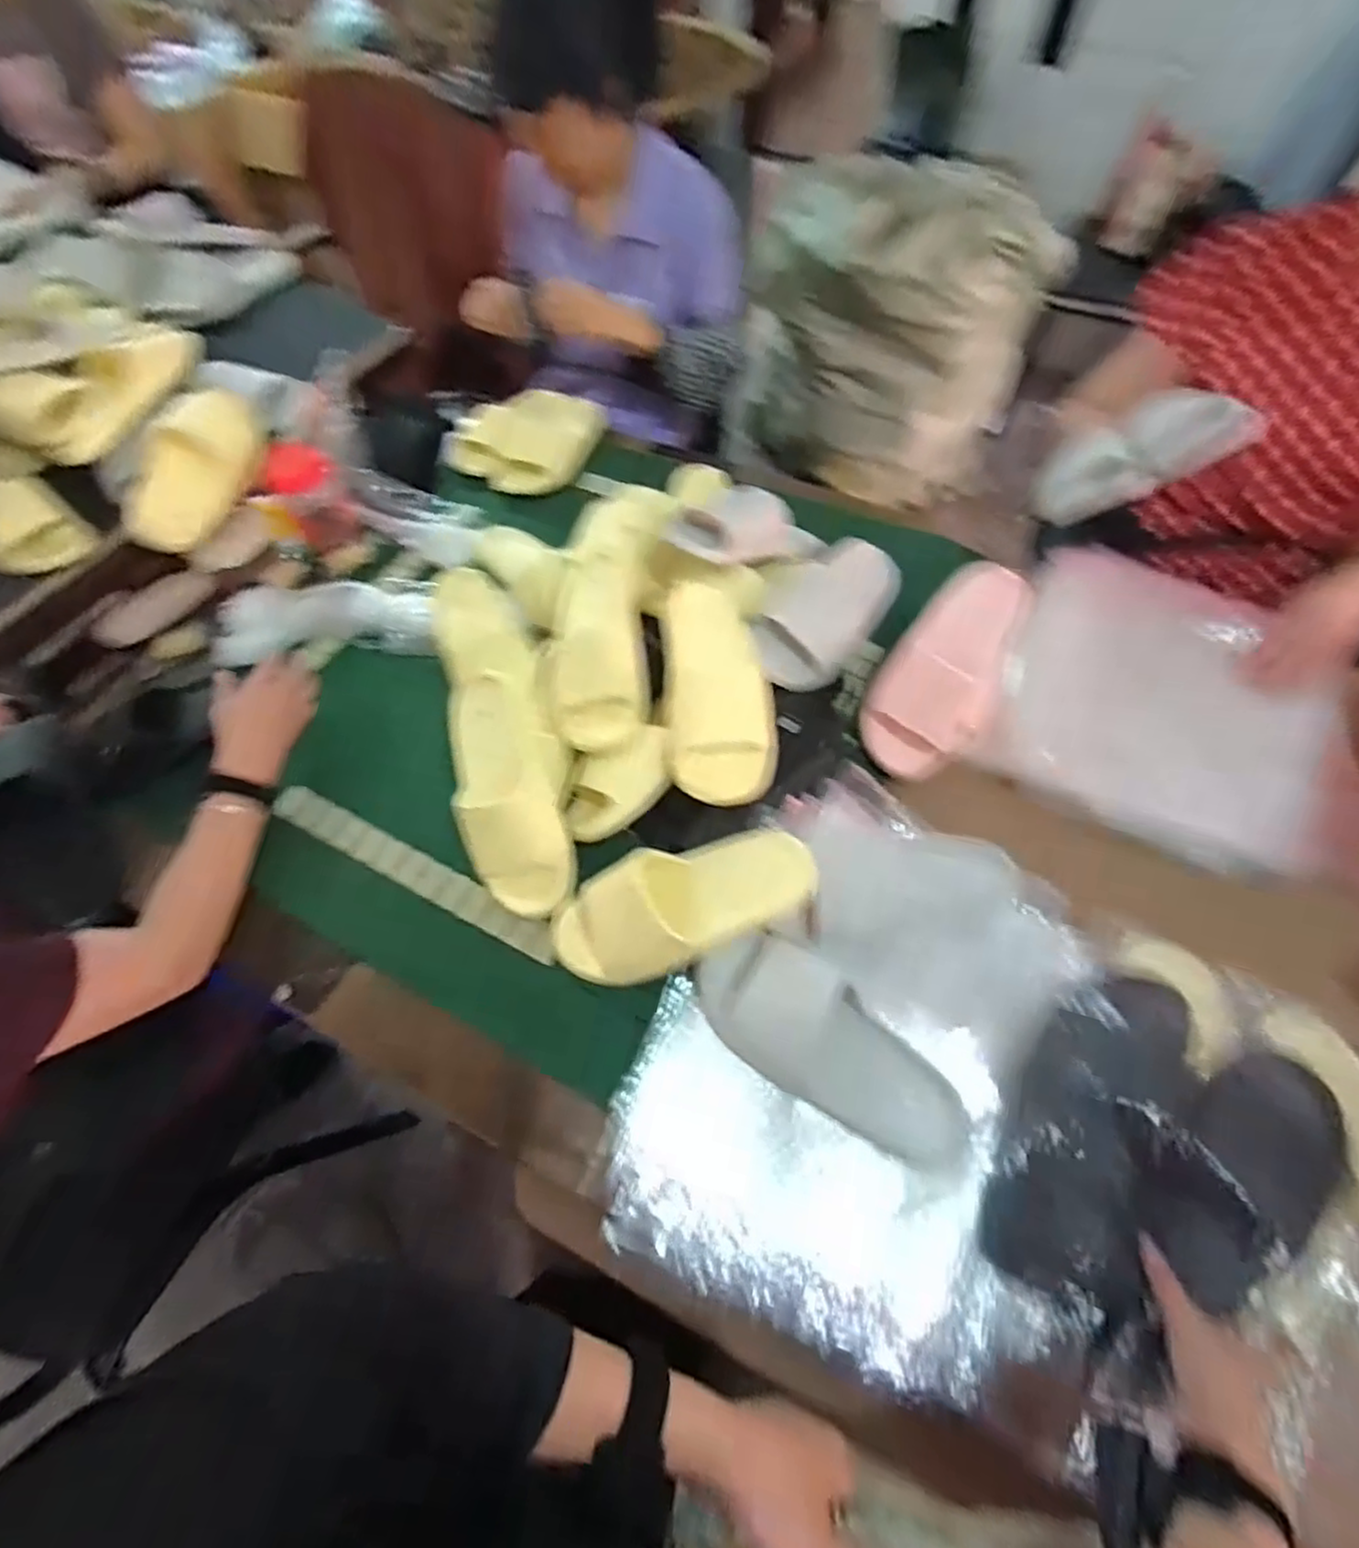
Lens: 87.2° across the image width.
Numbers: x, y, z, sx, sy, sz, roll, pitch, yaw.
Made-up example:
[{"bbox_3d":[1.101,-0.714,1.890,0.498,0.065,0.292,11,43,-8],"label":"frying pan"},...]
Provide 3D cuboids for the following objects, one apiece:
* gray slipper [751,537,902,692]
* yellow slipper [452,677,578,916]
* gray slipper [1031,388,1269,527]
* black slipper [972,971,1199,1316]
[{"bbox_3d":[0.180,-0.206,0.849,0.108,0.069,0.245,33,66,20],"label":"gray slipper"},{"bbox_3d":[-0.179,0.018,0.755,0.114,0.066,0.264,-17,75,-7],"label":"yellow slipper"},{"bbox_3d":[0.514,-0.360,0.801,0.211,0.063,0.083,-16,52,34],"label":"gray slipper"},{"bbox_3d":[0.329,0.279,0.562,0.106,0.084,0.250,27,78,18],"label":"black slipper"}]

